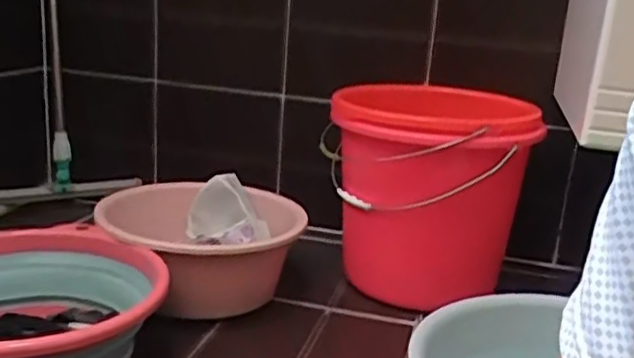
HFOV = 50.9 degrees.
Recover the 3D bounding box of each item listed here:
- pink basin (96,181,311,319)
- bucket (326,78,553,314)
[{"bbox_3d":[-0.193,0.123,1.136,0.338,0.147,0.312,0,16,-14],"label":"pink basin"},{"bbox_3d":[0.183,0.022,1.136,0.263,0.313,0.283,-8,20,-38],"label":"bucket"}]

